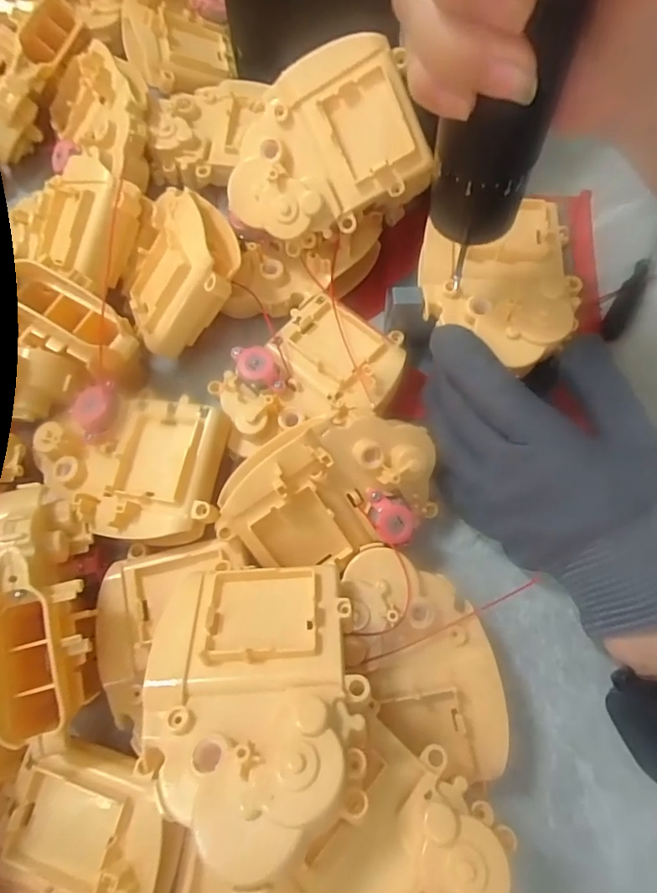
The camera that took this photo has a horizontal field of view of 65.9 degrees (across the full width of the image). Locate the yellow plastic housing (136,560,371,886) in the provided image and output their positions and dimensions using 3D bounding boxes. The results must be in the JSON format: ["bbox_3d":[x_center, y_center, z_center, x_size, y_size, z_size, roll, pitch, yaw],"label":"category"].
[{"bbox_3d":[-0.027,0.083,0.171,0.072,0.017,0.095,-10,41,1],"label":"yellow plastic housing"}]

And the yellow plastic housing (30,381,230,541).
[{"bbox_3d":[-0.096,0.007,0.239,0.091,0.018,0.067,11,72,4],"label":"yellow plastic housing"}]

